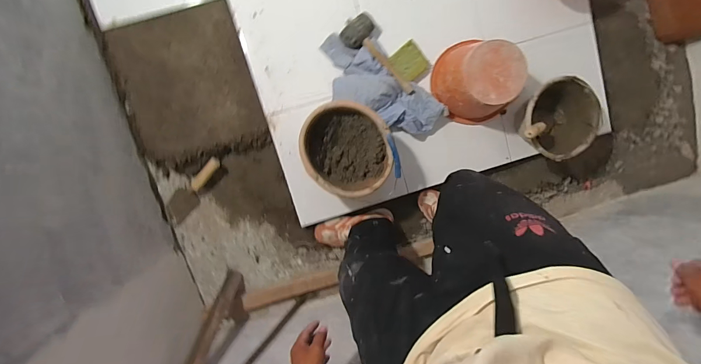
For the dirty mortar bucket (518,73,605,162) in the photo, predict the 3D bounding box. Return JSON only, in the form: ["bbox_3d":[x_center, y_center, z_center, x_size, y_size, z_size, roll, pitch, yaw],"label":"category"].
[{"bbox_3d":[0.680,-0.214,1.160,0.236,0.183,0.247,-1,97,-5],"label":"dirty mortar bucket"}]

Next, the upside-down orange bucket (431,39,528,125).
[{"bbox_3d":[0.406,-0.324,1.108,0.220,0.200,0.267,-11,98,-6],"label":"upside-down orange bucket"}]

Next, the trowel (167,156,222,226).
[{"bbox_3d":[-0.548,0.028,1.196,0.086,0.046,0.279,39,103,-10],"label":"trowel"}]

